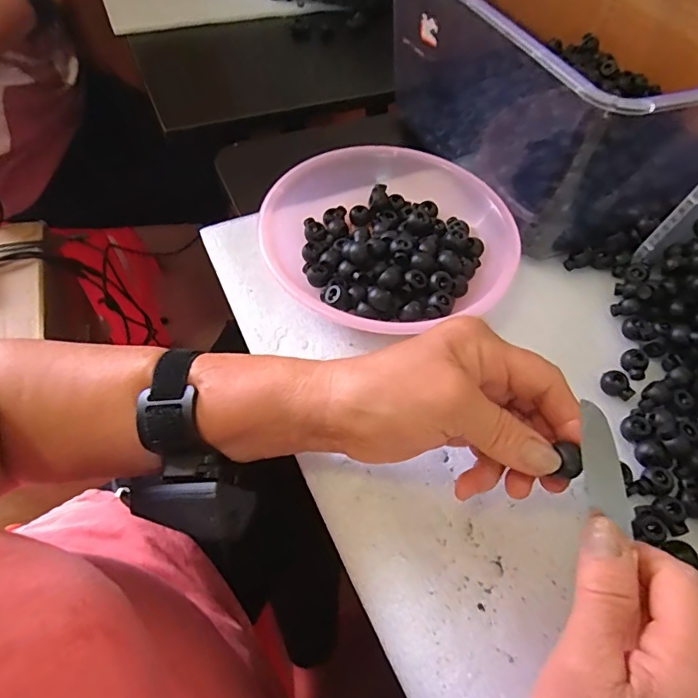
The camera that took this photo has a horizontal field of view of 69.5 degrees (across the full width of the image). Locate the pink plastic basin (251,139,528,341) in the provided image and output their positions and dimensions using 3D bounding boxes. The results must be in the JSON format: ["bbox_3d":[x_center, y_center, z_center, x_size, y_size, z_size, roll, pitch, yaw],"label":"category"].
[{"bbox_3d":[0.030,-0.087,0.392,0.183,0.042,0.177,0,59,0],"label":"pink plastic basin"}]

